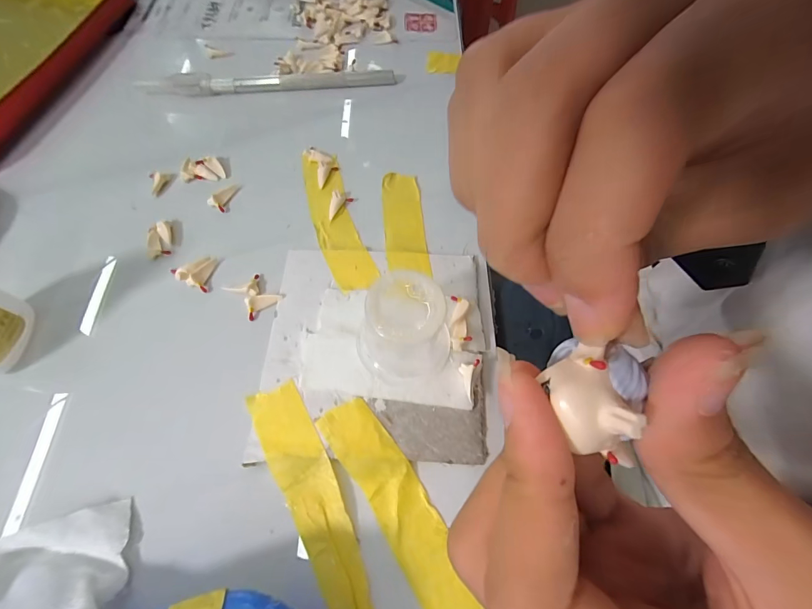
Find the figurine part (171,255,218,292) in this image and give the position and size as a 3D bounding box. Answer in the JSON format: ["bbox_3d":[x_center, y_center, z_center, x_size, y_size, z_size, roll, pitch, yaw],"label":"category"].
[{"bbox_3d":[-0.100,-0.016,0.174,0.019,0.005,0.018,6,65,3],"label":"figurine part"}]

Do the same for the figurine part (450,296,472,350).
[{"bbox_3d":[0.023,0.008,0.158,0.008,0.007,0.024,2,64,0],"label":"figurine part"}]

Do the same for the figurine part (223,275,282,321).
[{"bbox_3d":[-0.069,-0.005,0.169,0.016,0.004,0.019,-37,70,-17],"label":"figurine part"}]

